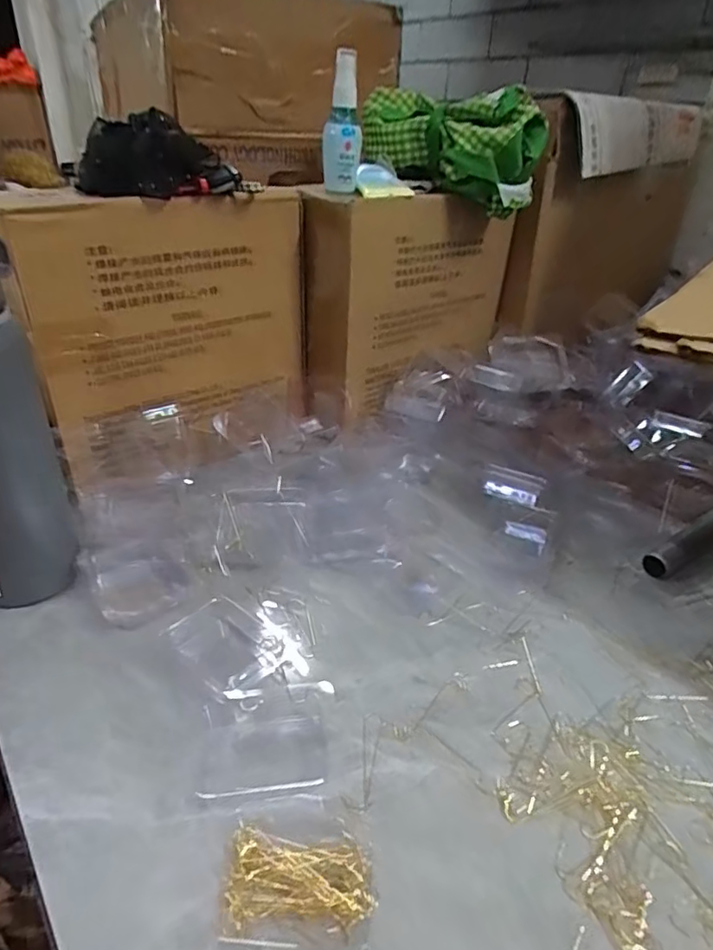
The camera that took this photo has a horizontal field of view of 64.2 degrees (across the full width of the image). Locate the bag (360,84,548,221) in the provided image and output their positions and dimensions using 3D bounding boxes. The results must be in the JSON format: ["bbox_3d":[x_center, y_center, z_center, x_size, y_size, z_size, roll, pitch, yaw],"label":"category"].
[{"bbox_3d":[0.101,-0.366,0.635,0.205,0.100,0.084,29,40,35],"label":"bag"}]

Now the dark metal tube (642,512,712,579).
[{"bbox_3d":[0.346,0.048,0.544,0.201,0.035,0.023,-17,37,-29],"label":"dark metal tube"}]

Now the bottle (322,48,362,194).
[{"bbox_3d":[-0.014,-0.348,0.565,0.038,0.115,0.035,2,32,-2],"label":"bottle"}]

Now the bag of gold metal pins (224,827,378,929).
[{"bbox_3d":[-0.029,0.205,0.289,0.071,0.011,0.039,4,32,1],"label":"bag of gold metal pins"}]

